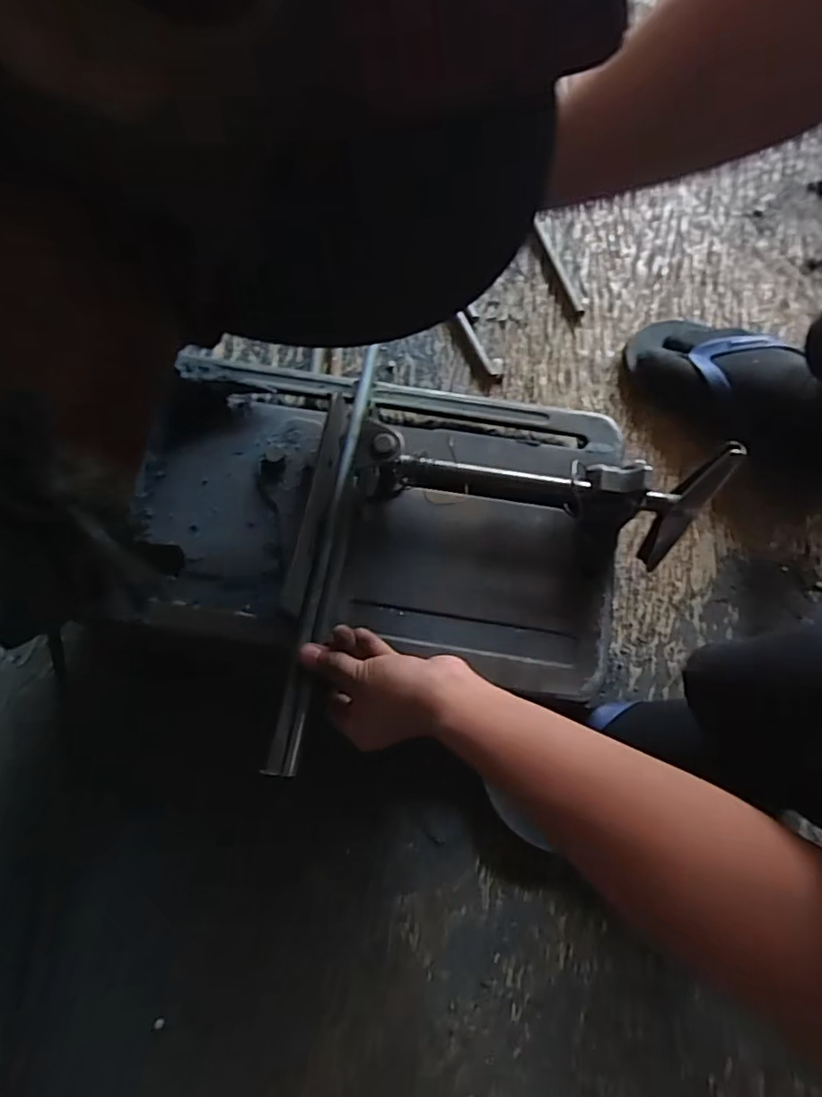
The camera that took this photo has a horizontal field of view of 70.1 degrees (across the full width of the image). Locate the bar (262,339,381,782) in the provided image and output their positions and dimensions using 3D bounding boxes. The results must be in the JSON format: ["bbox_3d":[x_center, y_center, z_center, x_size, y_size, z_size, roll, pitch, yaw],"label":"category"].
[{"bbox_3d":[-0.064,-0.008,0.475,0.022,0.014,0.360,9,73,1],"label":"bar"}]

